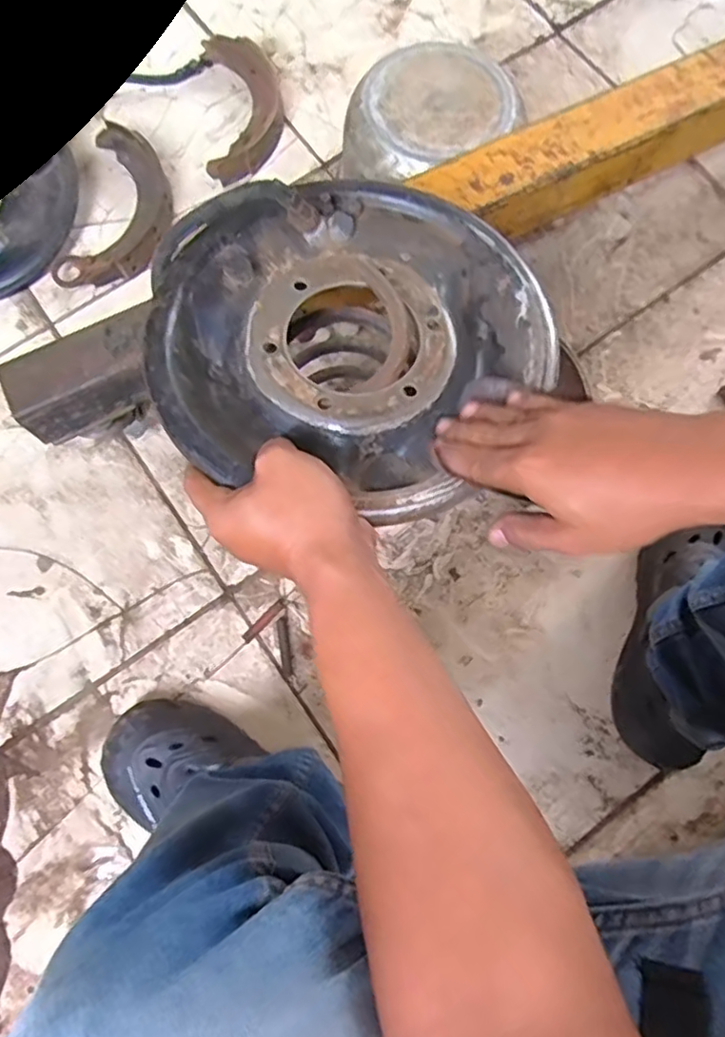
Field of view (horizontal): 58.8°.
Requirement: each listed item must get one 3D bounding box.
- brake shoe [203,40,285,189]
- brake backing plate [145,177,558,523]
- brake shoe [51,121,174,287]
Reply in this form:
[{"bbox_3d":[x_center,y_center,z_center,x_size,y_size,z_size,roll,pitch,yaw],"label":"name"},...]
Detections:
[{"bbox_3d":[-0.155,-0.539,0.849,0.098,0.033,0.213,-4,77,-2],"label":"brake shoe"},{"bbox_3d":[-0.009,-0.128,0.431,0.258,0.048,0.245,0,77,-1],"label":"brake backing plate"},{"bbox_3d":[-0.300,-0.386,0.810,0.122,0.031,0.220,13,77,2],"label":"brake shoe"}]

